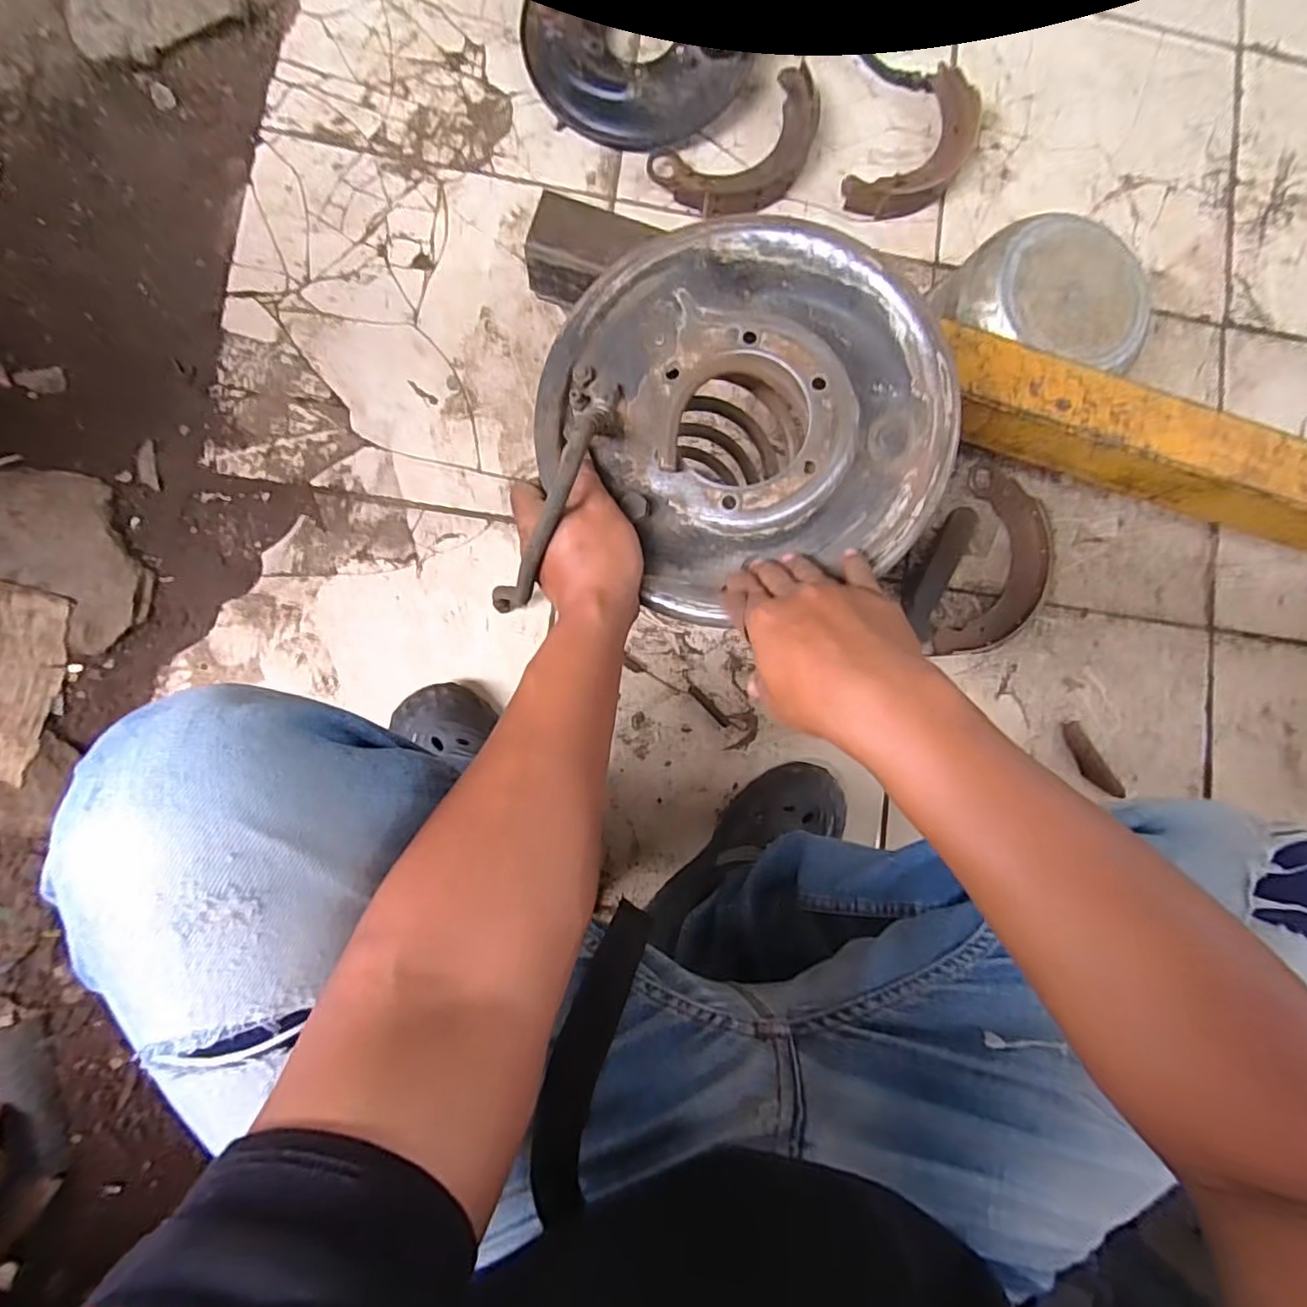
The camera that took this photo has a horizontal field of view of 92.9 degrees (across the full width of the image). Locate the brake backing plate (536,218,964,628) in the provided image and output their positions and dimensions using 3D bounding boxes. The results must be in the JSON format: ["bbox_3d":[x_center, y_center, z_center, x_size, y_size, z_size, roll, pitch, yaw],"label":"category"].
[{"bbox_3d":[0.058,-0.159,0.406,0.250,0.056,0.240,0,87,-5],"label":"brake backing plate"}]

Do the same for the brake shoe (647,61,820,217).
[{"bbox_3d":[0.113,-0.597,0.745,0.224,0.032,0.121,-34,91,-6],"label":"brake shoe"}]

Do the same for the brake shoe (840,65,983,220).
[{"bbox_3d":[0.331,-0.614,0.761,0.098,0.046,0.220,38,84,-2],"label":"brake shoe"}]

